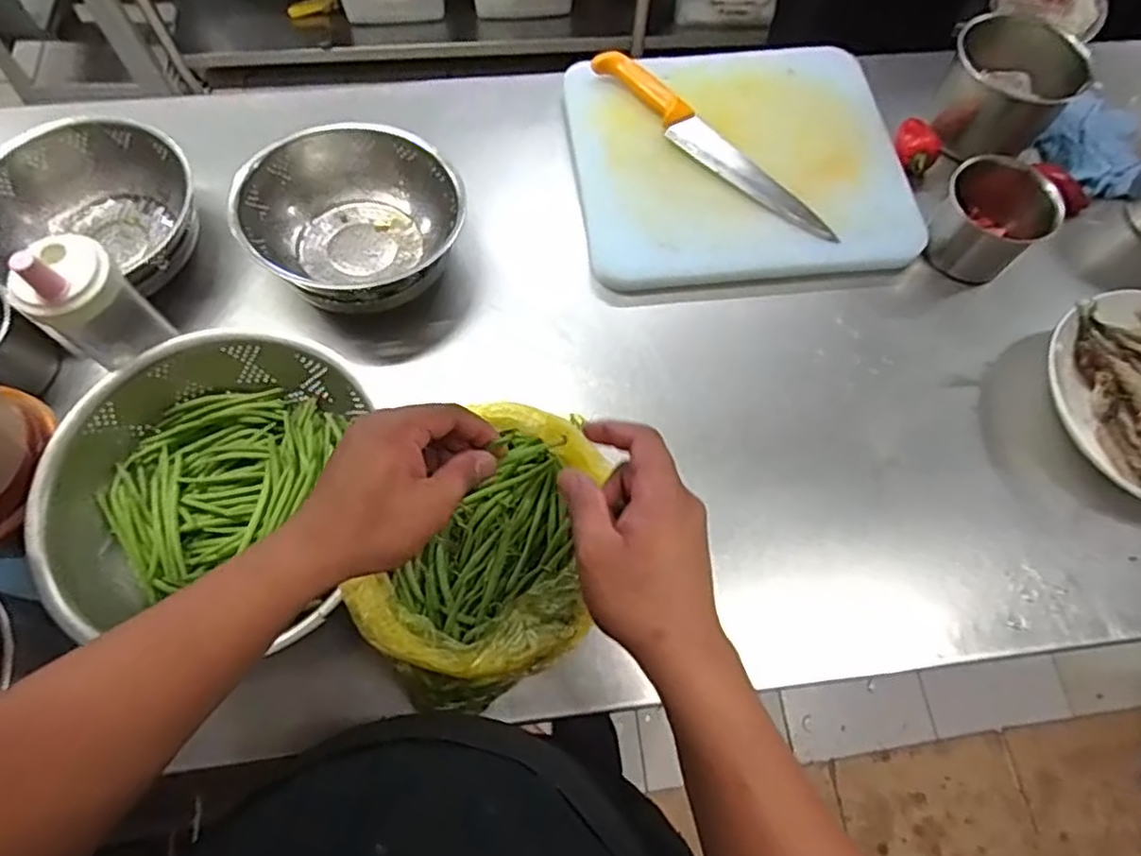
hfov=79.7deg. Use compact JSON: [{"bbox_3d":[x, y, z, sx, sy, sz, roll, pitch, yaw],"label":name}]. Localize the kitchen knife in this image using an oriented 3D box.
[{"bbox_3d":[0.166,-0.343,0.817,0.052,0.024,0.363,-41,74,-17],"label":"kitchen knife"}]

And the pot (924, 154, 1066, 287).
[{"bbox_3d":[0.473,-0.234,0.775,0.113,0.106,0.095,34,70,12],"label":"pot"}]

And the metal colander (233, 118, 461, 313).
[{"bbox_3d":[-0.230,-0.225,0.751,0.205,0.088,0.212,-42,75,-17],"label":"metal colander"}]

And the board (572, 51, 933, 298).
[{"bbox_3d":[0.197,-0.320,0.834,0.370,0.037,0.322,-6,67,-5],"label":"board"}]

